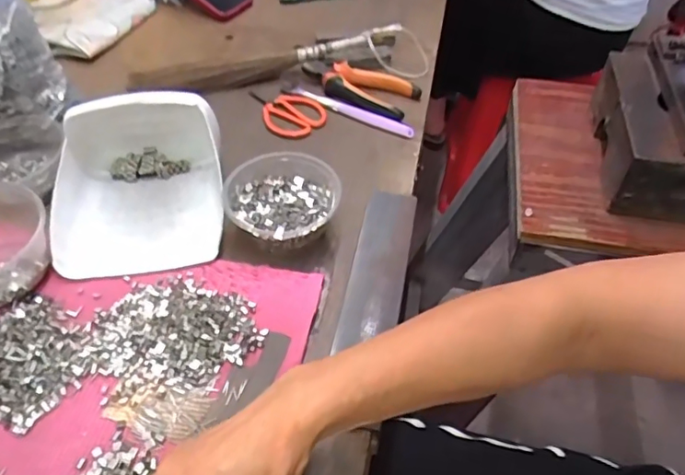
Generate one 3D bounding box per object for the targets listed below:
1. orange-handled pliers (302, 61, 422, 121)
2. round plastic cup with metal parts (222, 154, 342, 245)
[{"bbox_3d":[0.019,-0.190,0.679,0.145,0.017,0.075,22,52,18],"label":"orange-handled pliers"},{"bbox_3d":[-0.057,-0.030,0.517,0.103,0.047,0.094,0,49,0],"label":"round plastic cup with metal parts"}]

